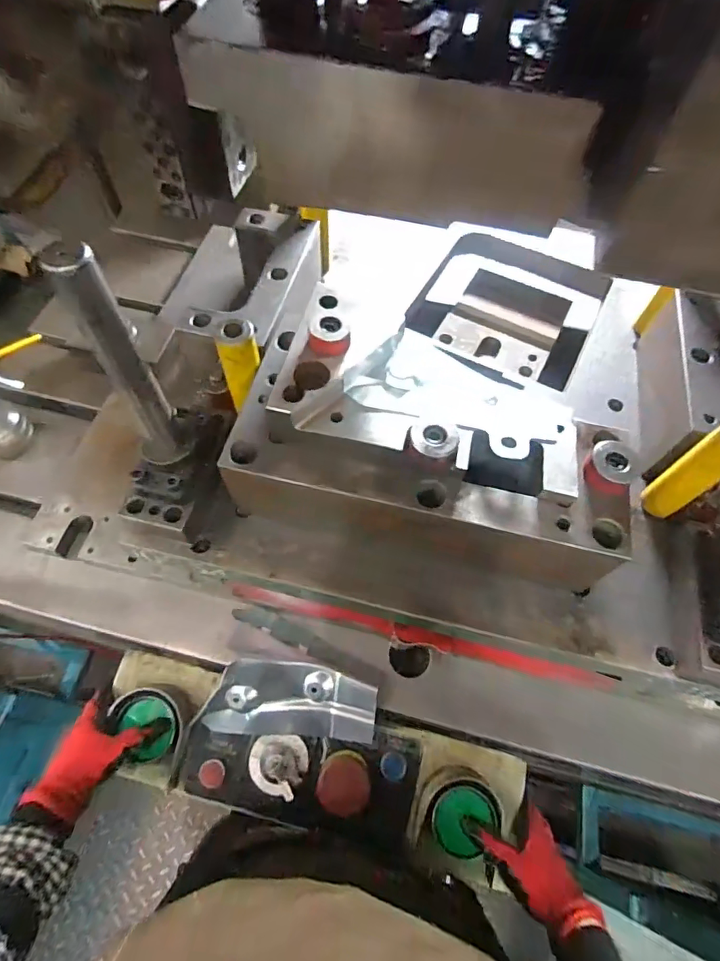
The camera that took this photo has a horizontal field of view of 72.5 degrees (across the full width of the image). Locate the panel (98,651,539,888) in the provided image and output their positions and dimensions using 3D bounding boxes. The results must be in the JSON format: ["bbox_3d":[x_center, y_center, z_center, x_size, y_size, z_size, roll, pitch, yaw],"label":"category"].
[{"bbox_3d":[-0.054,0.320,0.556,0.472,0.066,0.128,12,61,6],"label":"panel"}]

